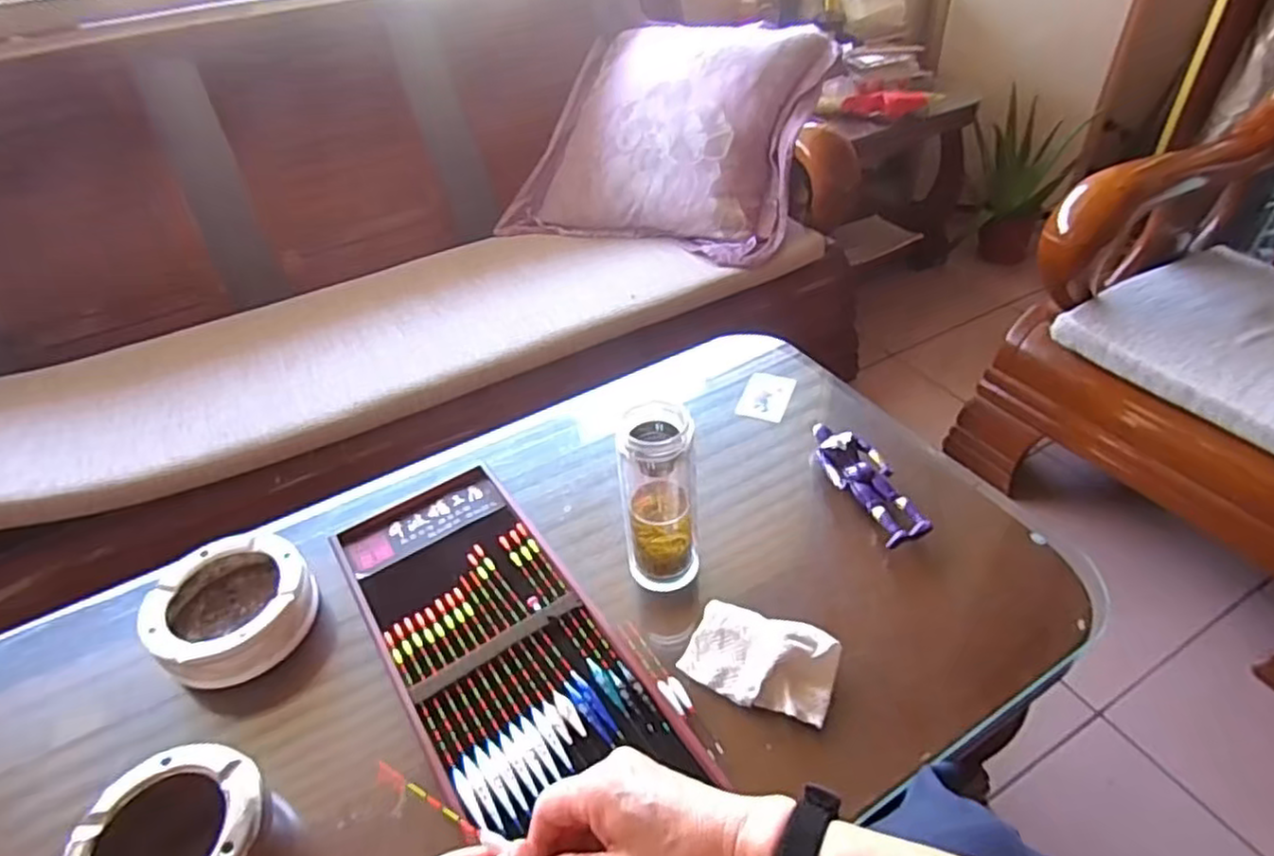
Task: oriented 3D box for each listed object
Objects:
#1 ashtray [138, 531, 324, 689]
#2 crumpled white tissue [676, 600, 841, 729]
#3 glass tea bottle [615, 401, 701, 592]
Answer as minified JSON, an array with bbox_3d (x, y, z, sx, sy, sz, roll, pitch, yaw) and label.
[{"bbox_3d":[-0.386,0.173,0.680,0.134,0.055,0.145,-3,41,2],"label":"ashtray"},{"bbox_3d":[0.107,0.200,0.613,0.126,0.031,0.076,11,44,17],"label":"crumpled white tissue"},{"bbox_3d":[0.021,0.070,0.656,0.067,0.191,0.058,-7,41,-2],"label":"glass tea bottle"}]

